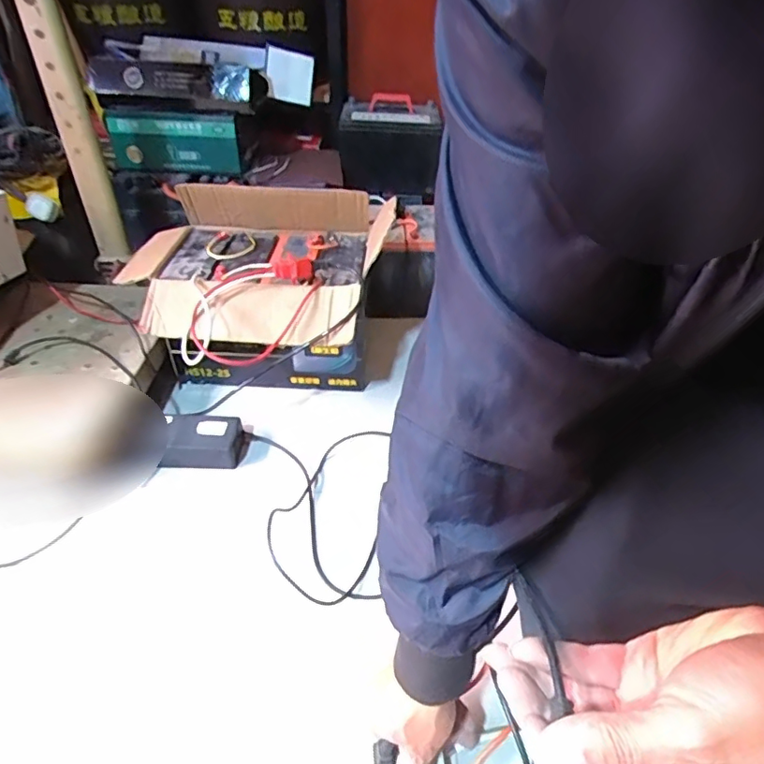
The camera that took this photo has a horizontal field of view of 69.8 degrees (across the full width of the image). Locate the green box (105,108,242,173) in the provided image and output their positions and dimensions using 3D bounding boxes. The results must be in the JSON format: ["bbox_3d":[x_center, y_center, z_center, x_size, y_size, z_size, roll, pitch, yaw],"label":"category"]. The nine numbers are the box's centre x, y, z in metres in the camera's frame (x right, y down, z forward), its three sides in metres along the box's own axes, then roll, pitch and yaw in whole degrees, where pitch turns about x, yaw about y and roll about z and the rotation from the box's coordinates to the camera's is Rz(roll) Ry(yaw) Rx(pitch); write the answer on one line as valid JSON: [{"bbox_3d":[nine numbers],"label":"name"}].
[{"bbox_3d":[-0.441,-0.511,1.166,0.264,0.121,0.053,-4,40,-8],"label":"green box"}]

